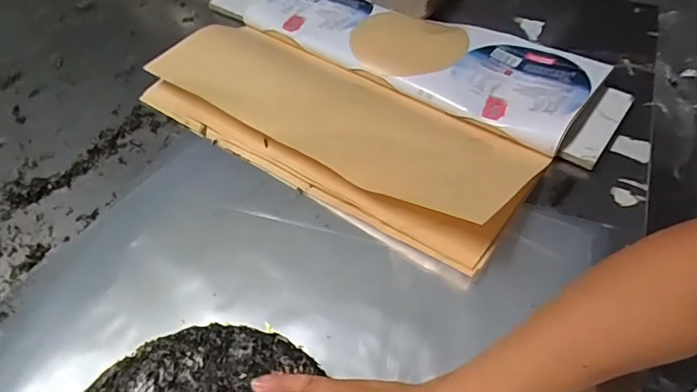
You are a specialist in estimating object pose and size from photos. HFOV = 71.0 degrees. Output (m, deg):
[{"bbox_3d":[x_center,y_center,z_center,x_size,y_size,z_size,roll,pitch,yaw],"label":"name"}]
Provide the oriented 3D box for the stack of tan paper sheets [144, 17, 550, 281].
[{"bbox_3d":[-0.024,-0.098,0.566,0.473,0.045,0.197,29,59,25],"label":"stack of tan paper sheets"}]

